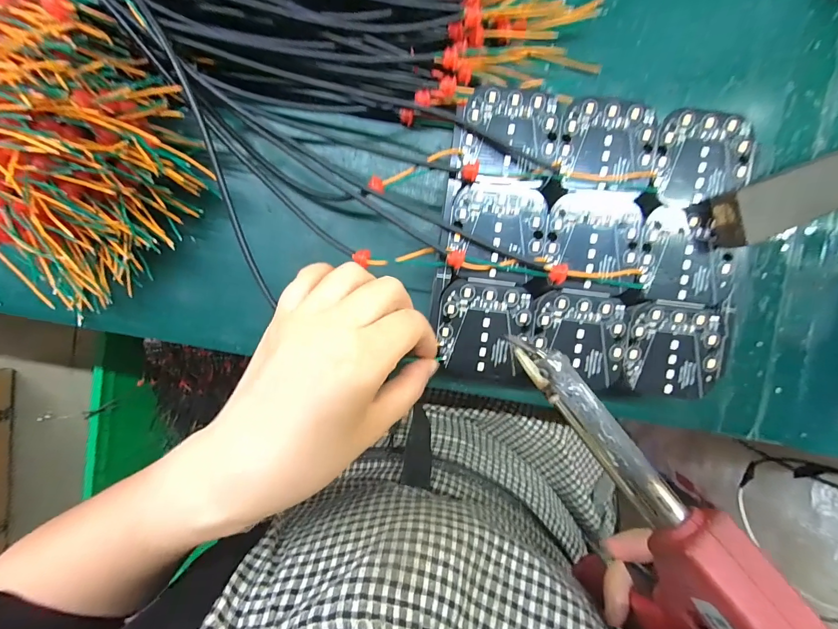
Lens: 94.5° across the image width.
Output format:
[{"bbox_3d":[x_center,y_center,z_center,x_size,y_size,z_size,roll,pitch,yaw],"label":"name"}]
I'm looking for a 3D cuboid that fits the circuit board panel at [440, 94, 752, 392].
[{"bbox_3d":[0.096,-0.039,0.219,0.164,0.004,0.157,6,94,1],"label":"circuit board panel"}]

